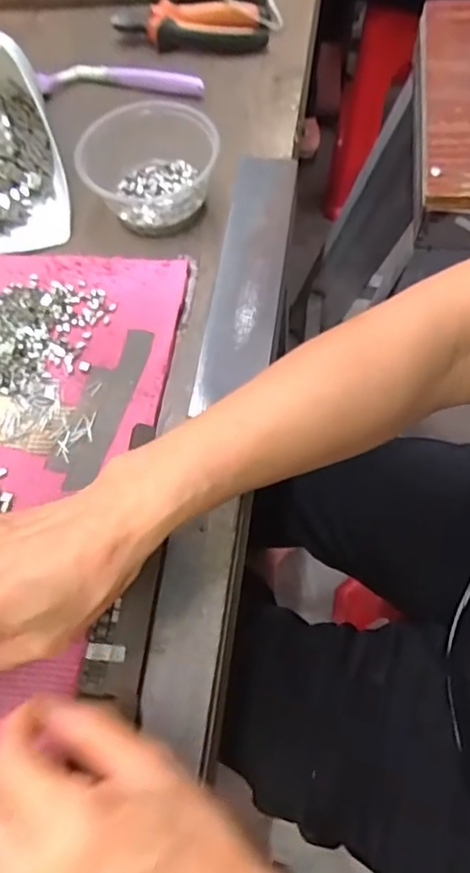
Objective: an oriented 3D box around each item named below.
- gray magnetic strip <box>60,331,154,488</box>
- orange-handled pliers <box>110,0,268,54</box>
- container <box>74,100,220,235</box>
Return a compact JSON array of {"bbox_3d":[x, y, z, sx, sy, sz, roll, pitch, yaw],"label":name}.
[{"bbox_3d":[-0.082,-0.021,0.385,0.019,0.004,0.121,14,66,9],"label":"gray magnetic strip"},{"bbox_3d":[-0.043,-0.397,0.556,0.144,0.030,0.042,6,65,6],"label":"orange-handled pliers"},{"bbox_3d":[-0.067,-0.214,0.459,0.104,0.050,0.104,-1,65,2],"label":"container"}]

